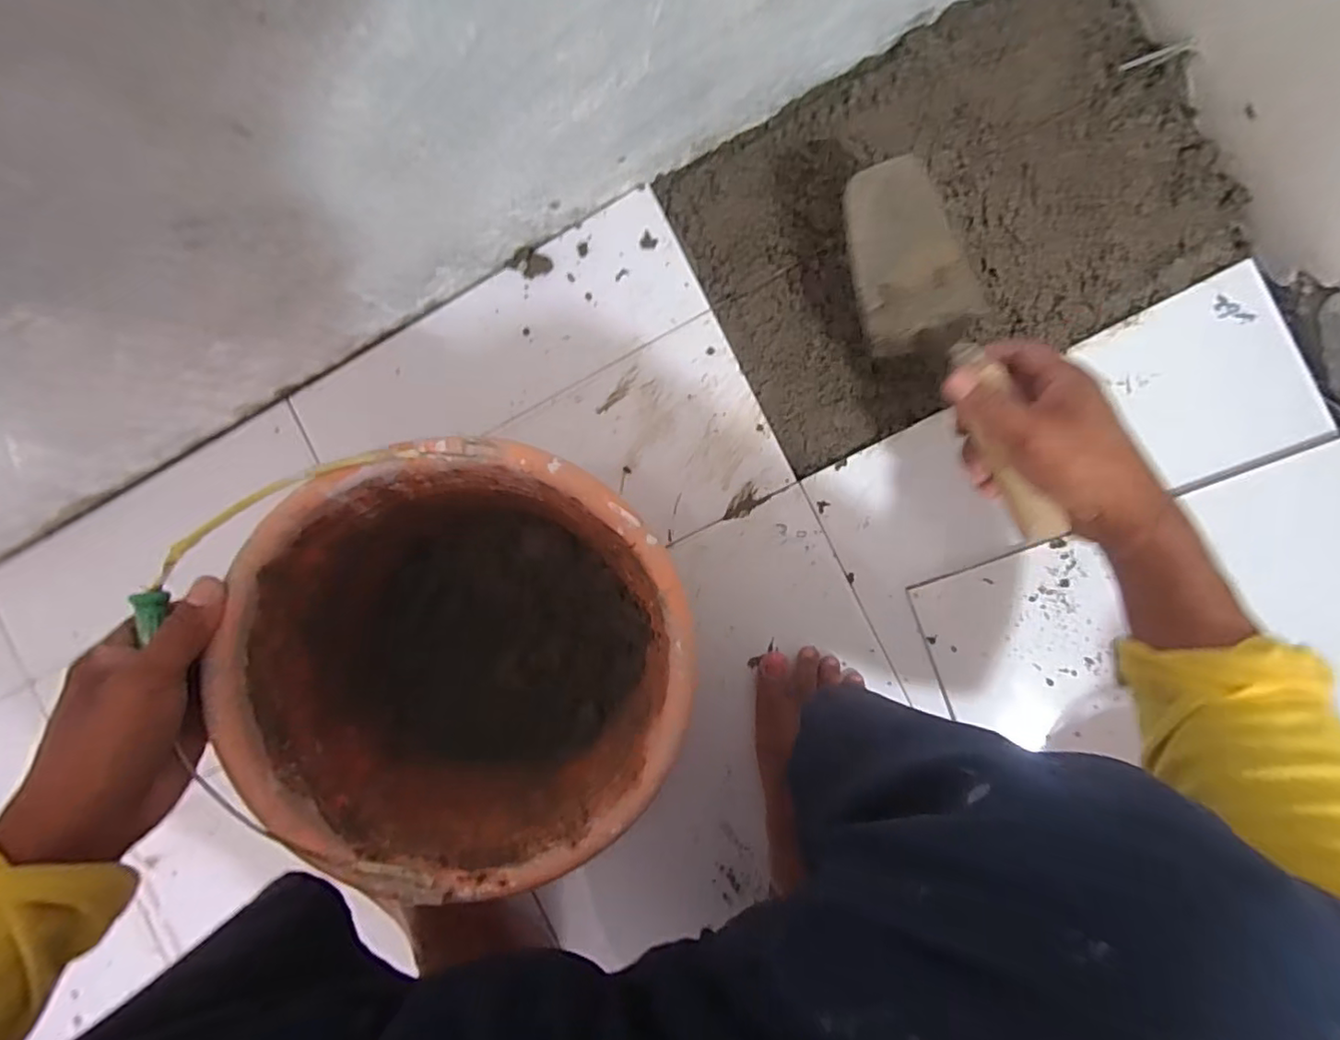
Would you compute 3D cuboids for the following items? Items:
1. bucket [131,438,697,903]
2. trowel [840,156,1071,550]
[{"bbox_3d":[-0.138,0.091,0.466,0.283,0.213,0.283,0,89,-5],"label":"bucket"},{"bbox_3d":[0.201,-0.122,0.438,0.087,0.045,0.287,-20,79,7],"label":"trowel"}]

